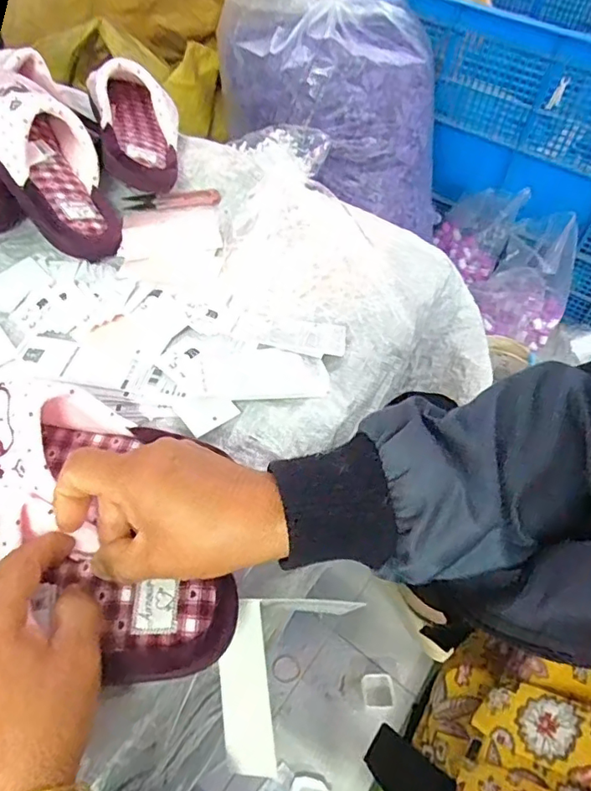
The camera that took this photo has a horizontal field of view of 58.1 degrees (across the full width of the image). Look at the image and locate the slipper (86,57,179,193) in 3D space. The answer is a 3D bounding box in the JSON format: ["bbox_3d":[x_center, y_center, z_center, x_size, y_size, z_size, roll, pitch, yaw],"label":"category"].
[{"bbox_3d":[-0.170,-0.298,0.580,0.085,0.094,0.194,-10,58,-11],"label":"slipper"}]

